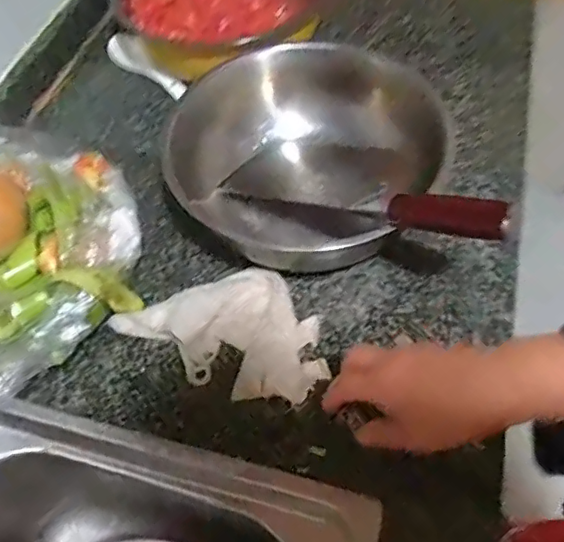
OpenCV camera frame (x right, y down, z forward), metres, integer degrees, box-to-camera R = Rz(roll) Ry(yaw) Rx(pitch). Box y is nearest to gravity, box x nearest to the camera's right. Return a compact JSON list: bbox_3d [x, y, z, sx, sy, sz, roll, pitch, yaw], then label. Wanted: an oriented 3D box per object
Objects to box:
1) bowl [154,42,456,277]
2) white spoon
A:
[{"bbox_3d":[0.019,-0.124,0.551,0.217,0.106,0.218,-2,57,3],"label":"bowl"},{"bbox_3d":[-0.165,-0.251,0.692,0.117,0.034,0.035,38,68,25],"label":"white spoon"}]

